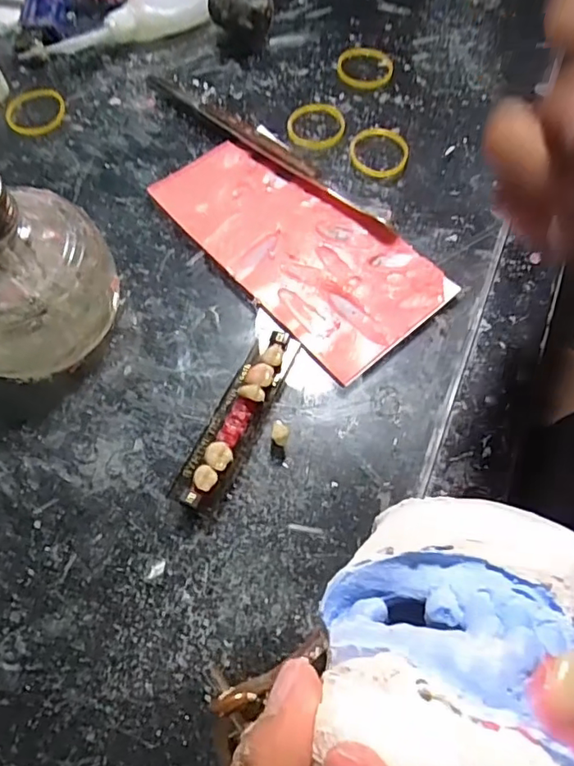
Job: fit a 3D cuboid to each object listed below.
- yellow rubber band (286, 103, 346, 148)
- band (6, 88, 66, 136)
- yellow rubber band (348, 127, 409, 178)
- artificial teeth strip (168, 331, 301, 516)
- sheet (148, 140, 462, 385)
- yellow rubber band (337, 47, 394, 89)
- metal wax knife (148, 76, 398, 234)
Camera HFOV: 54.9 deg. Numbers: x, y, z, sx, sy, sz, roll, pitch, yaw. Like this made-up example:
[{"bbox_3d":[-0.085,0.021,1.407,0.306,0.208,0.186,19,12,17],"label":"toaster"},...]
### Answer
[{"bbox_3d":[0.017,-0.143,0.305,0.030,0.004,0.034,19,66,8],"label":"yellow rubber band"},{"bbox_3d":[-0.142,-0.153,0.310,0.032,0.004,0.035,1,64,0],"label":"band"},{"bbox_3d":[0.049,-0.125,0.296,0.031,0.004,0.034,14,65,6],"label":"yellow rubber band"},{"bbox_3d":[-0.020,0.013,0.228,0.020,0.012,0.083,23,66,10],"label":"artificial teeth strip"},{"bbox_3d":[0.004,-0.070,0.270,0.072,0.004,0.145,-40,71,-17],"label":"sheet"},{"bbox_3d":[0.047,-0.186,0.325,0.033,0.004,0.034,0,64,-1],"label":"yellow rubber band"},{"bbox_3d":[-0.014,-0.125,0.293,0.171,0.010,0.011,39,70,16],"label":"metal wax knife"}]

